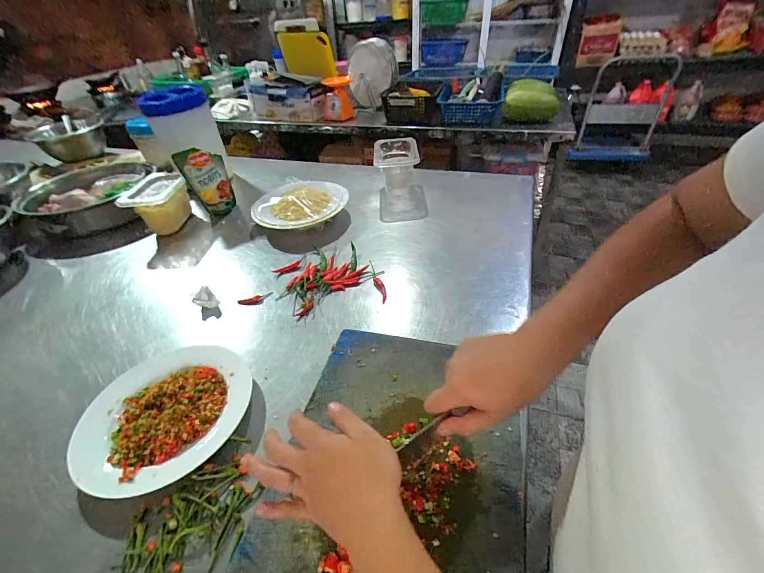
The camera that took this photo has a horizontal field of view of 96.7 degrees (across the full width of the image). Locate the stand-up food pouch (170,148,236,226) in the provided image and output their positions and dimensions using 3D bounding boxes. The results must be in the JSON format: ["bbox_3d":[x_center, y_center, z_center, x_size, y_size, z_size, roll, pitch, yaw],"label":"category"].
[{"bbox_3d":[-0.428,-0.253,0.842,0.099,0.165,0.037,-23,42,-19],"label":"stand-up food pouch"}]

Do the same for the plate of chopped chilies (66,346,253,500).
[{"bbox_3d":[-0.263,0.151,0.422,0.180,0.034,0.192,-4,39,3],"label":"plate of chopped chilies"}]

